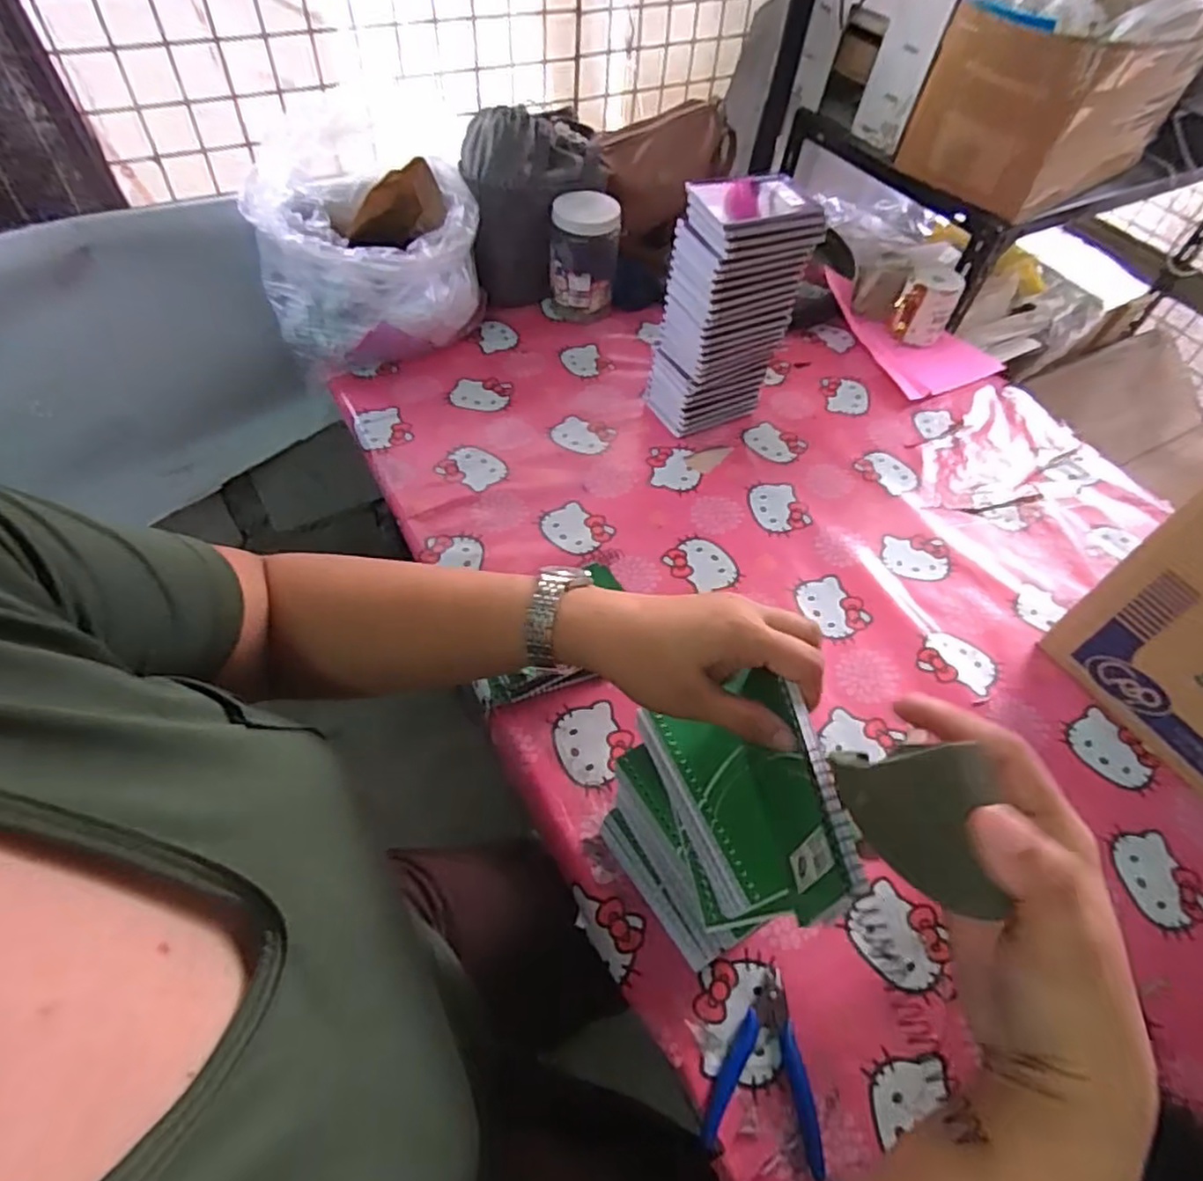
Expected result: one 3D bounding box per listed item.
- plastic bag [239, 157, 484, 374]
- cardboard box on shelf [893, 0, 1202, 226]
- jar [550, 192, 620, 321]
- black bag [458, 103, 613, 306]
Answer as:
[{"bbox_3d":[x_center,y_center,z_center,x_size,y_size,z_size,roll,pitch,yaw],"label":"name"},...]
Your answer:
[{"bbox_3d":[-0.319,-0.450,0.957,0.287,0.192,0.203,-6,54,-9],"label":"plastic bag"},{"bbox_3d":[0.678,-0.739,1.027,0.367,0.208,0.238,-27,60,-22],"label":"cardboard box on shelf"},{"bbox_3d":[-0.028,-0.507,1.036,0.100,0.153,0.085,1,53,-4],"label":"jar"},{"bbox_3d":[-0.093,-0.565,1.017,0.210,0.241,0.102,-13,56,-14],"label":"black bag"}]

